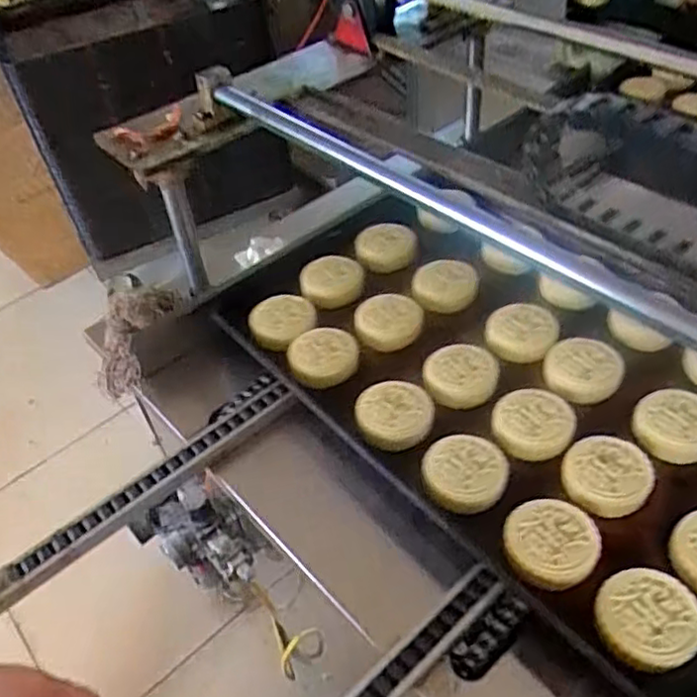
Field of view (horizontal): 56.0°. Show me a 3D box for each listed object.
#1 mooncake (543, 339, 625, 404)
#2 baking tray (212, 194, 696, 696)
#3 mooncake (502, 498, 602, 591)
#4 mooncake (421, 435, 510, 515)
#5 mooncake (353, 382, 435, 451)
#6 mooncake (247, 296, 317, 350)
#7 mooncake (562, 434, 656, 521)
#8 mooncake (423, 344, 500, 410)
[{"bbox_3d":[0.237,0.021,0.664,0.071,0.026,0.070,-2,50,3],"label":"mooncake"},{"bbox_3d":[0.169,0.034,0.675,0.335,0.074,0.599,-35,56,-23],"label":"baking tray"},{"bbox_3d":[0.166,0.157,0.535,0.070,0.024,0.071,-2,50,3],"label":"mooncake"},{"bbox_3d":[0.104,0.110,0.586,0.070,0.018,0.074,-2,50,3],"label":"mooncake"},{"bbox_3d":[0.045,0.064,0.637,0.075,0.024,0.066,-17,51,-9],"label":"mooncake"},{"bbox_3d":[-0.077,-0.029,0.731,0.074,0.021,0.063,5,51,9],"label":"mooncake"},{"bbox_3d":[0.227,0.110,0.576,0.070,0.021,0.074,-2,50,3],"label":"mooncake"},{"bbox_3d":[0.115,0.026,0.672,0.072,0.022,0.070,8,51,12],"label":"mooncake"}]

